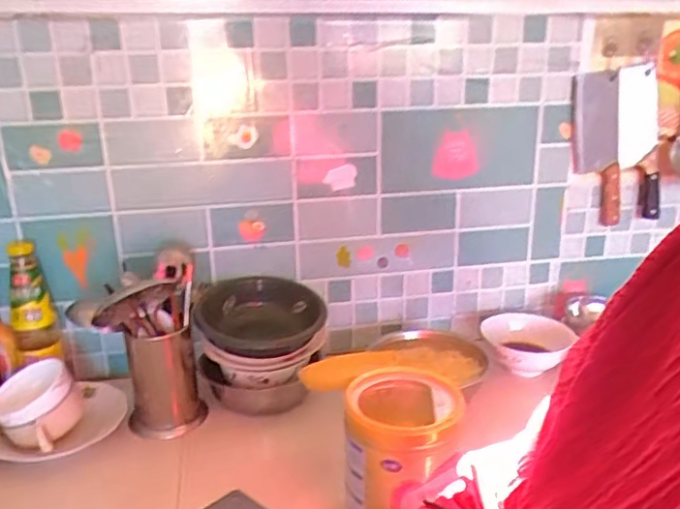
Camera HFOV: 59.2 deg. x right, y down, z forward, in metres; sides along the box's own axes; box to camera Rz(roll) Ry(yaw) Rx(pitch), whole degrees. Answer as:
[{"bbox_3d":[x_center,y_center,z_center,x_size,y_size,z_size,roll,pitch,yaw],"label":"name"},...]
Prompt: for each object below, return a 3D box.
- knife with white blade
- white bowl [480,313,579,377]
[{"bbox_3d":[0.503,-0.181,1.000,0.083,0.265,0.031,-30,29,-17],"label":"knife with white blade"},{"bbox_3d":[0.323,0.153,1.009,0.155,0.055,0.155,0,19,0],"label":"white bowl"}]

